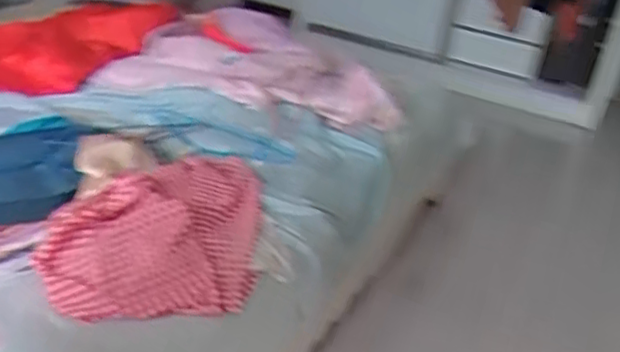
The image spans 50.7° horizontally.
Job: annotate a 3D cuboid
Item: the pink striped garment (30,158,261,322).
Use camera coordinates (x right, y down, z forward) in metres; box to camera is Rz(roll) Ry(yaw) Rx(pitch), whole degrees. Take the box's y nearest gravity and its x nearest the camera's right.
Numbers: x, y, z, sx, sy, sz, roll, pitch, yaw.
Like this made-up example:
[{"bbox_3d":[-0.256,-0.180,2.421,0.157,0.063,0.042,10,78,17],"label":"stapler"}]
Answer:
[{"bbox_3d":[-0.273,0.081,1.188,0.358,0.094,0.451,4,28,-6],"label":"pink striped garment"}]

